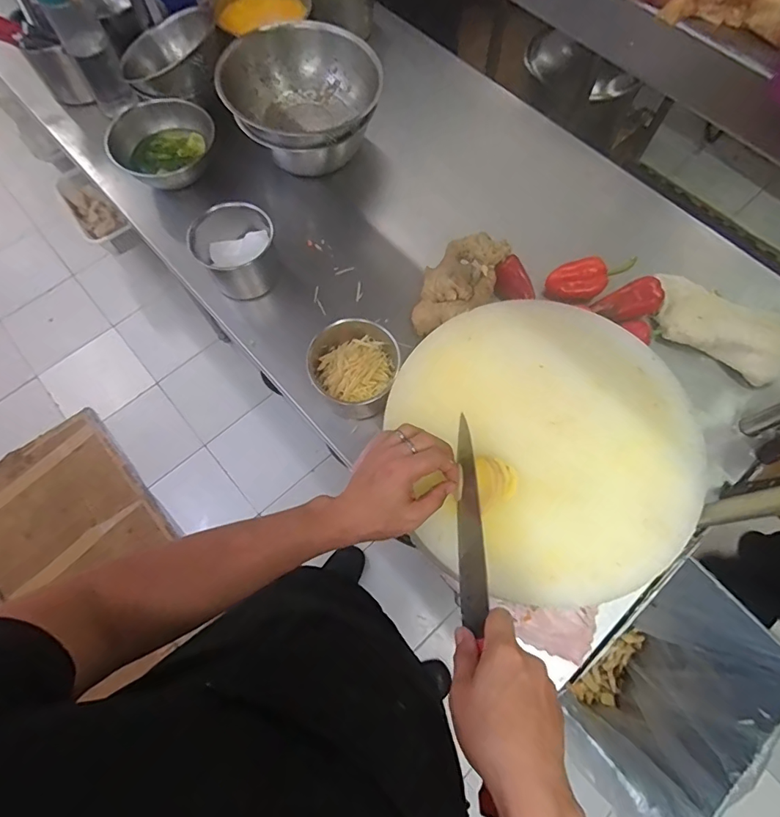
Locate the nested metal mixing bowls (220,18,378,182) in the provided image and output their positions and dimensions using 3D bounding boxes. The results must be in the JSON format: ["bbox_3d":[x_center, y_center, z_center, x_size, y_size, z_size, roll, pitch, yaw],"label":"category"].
[{"bbox_3d":[-0.145,-0.507,0.778,0.239,0.126,0.239,0,70,0],"label":"nested metal mixing bowls"}]

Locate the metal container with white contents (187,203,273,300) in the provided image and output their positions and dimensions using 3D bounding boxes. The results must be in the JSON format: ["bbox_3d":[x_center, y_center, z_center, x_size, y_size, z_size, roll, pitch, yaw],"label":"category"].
[{"bbox_3d":[-0.227,-0.236,0.698,0.117,0.092,0.103,-28,72,-9],"label":"metal container with white contents"}]

